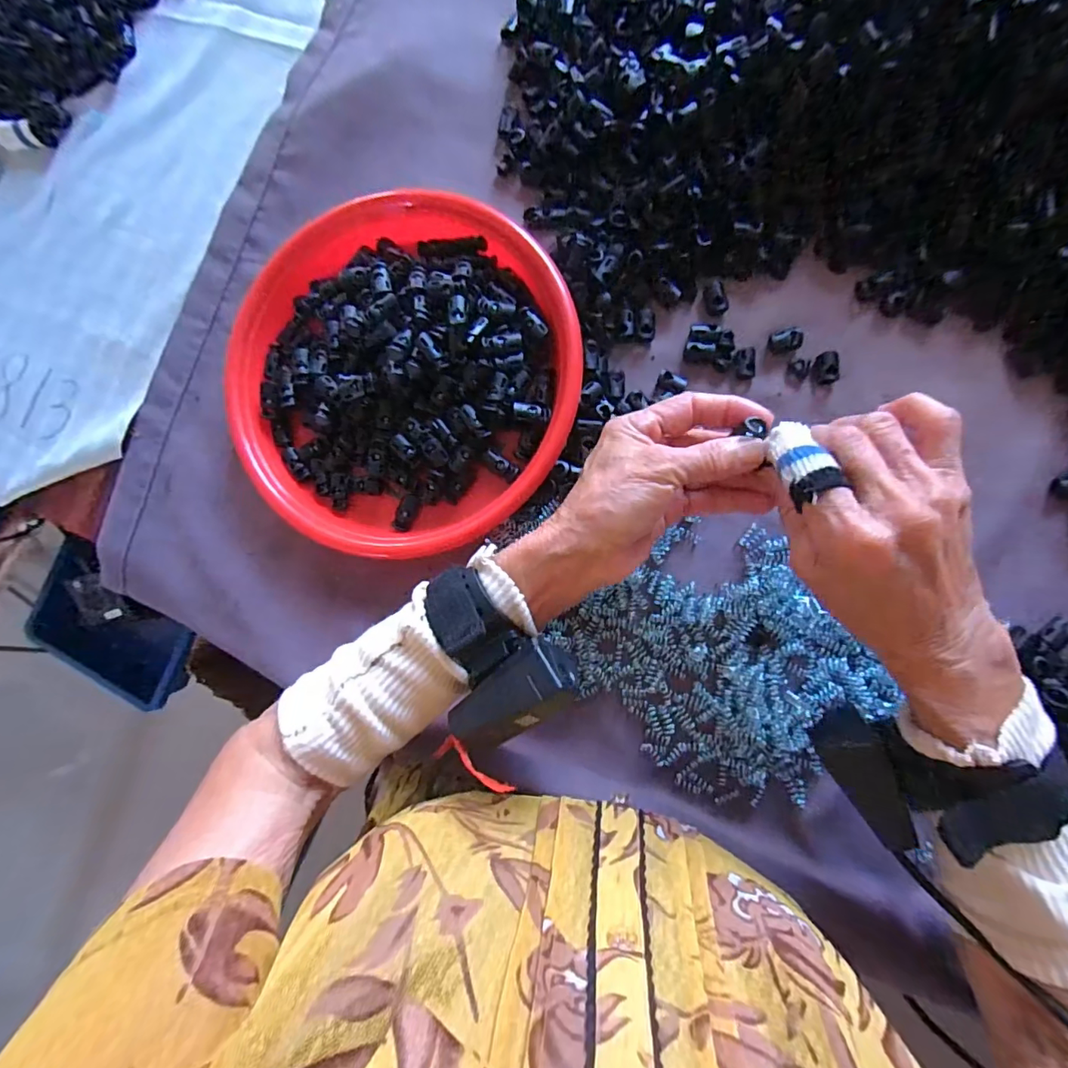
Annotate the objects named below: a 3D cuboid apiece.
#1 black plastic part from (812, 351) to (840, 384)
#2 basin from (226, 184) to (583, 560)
[{"bbox_3d":[0.196,-0.111,0.330,0.015,0.007,0.021,2,88,8],"label":"black plastic part"},{"bbox_3d":[-0.096,-0.113,0.353,0.249,0.037,0.243,0,87,8],"label":"basin"}]

